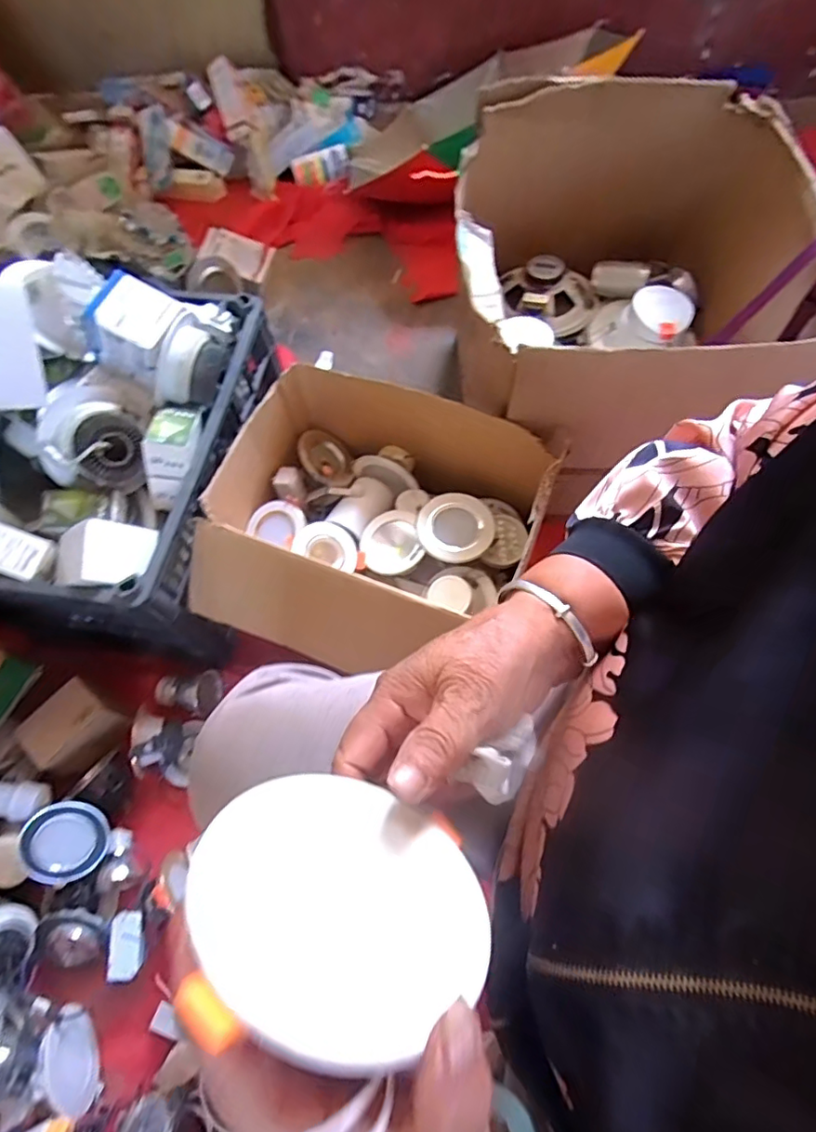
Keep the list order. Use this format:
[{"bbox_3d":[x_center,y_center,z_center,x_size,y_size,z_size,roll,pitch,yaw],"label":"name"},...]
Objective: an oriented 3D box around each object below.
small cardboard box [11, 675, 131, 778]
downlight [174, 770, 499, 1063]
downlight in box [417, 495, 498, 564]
[{"bbox_3d":[-0.458,0.222,0.758,0.080,0.081,0.109,38,73,17],"label":"small cardboard box"},{"bbox_3d":[-0.027,0.125,0.193,0.098,0.101,0.035,20,106,-3],"label":"downlight"},{"bbox_3d":[0.065,-0.048,0.780,0.104,0.049,0.101,19,68,10],"label":"downlight in box"}]

